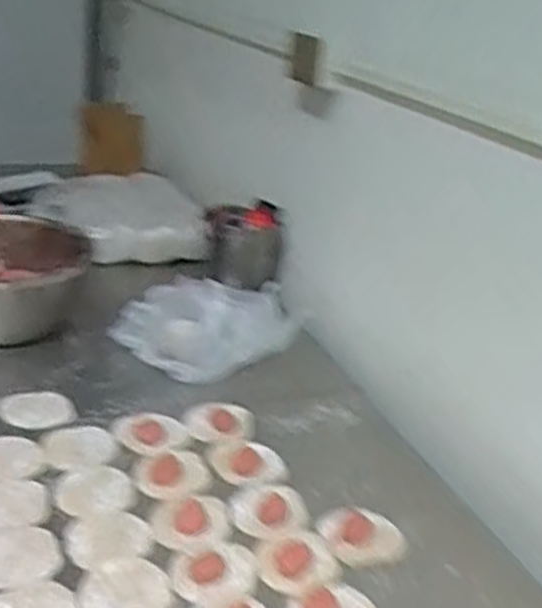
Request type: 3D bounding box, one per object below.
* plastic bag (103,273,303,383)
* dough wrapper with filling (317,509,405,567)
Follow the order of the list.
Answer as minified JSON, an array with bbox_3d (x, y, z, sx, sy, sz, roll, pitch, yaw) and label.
[{"bbox_3d":[-0.082,0.031,1.177,0.273,0.096,0.152,-8,29,-27],"label":"plastic bag"},{"bbox_3d":[0.100,0.256,0.867,0.090,0.009,0.082,5,25,-2],"label":"dough wrapper with filling"}]

